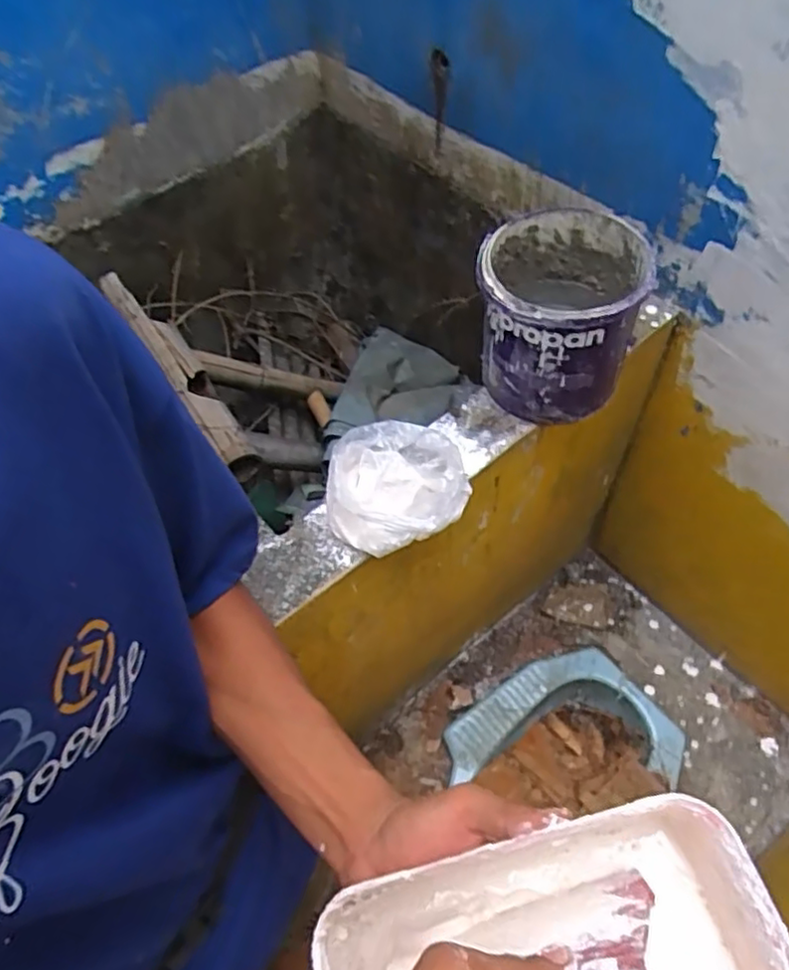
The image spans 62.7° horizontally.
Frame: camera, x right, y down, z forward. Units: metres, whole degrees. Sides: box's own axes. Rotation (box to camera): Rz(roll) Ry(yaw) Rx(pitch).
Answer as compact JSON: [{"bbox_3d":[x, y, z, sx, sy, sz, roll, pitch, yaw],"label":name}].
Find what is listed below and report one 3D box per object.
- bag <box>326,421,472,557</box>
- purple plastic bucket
[{"bbox_3d":[0.004,0.005,0.736,0.151,0.067,0.148,10,60,10],"label":"bag"},{"bbox_3d":[0.194,-0.201,0.785,0.177,0.186,0.174,-2,59,3],"label":"purple plastic bucket"}]

